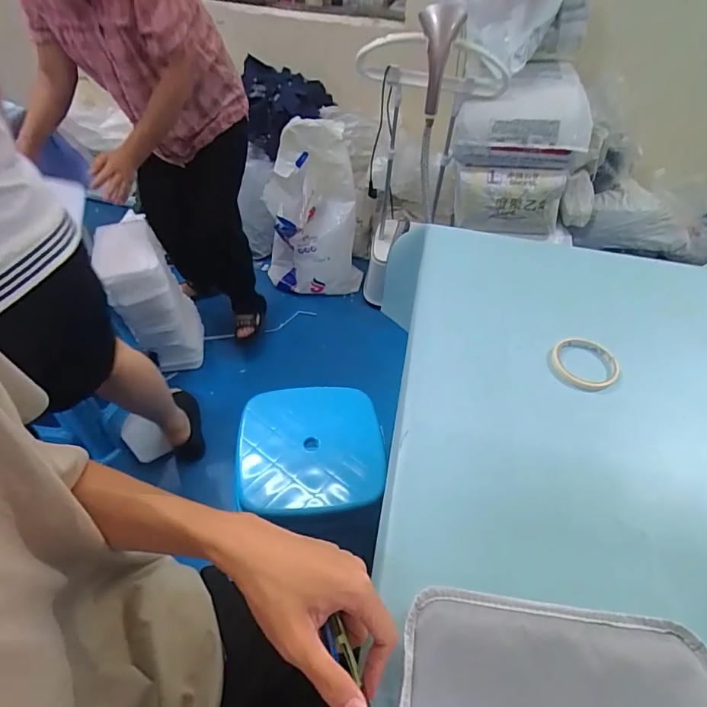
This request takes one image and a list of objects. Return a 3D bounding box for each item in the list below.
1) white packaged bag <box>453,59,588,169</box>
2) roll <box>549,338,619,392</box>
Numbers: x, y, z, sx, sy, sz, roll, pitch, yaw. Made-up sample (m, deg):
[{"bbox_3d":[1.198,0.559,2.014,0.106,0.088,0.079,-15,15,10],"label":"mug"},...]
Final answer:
[{"bbox_3d":[0.511,-0.713,1.356,0.378,0.251,0.174,10,47,5],"label":"white packaged bag"},{"bbox_3d":[0.318,0.014,0.618,0.086,0.019,0.088,2,47,-3],"label":"roll"}]

